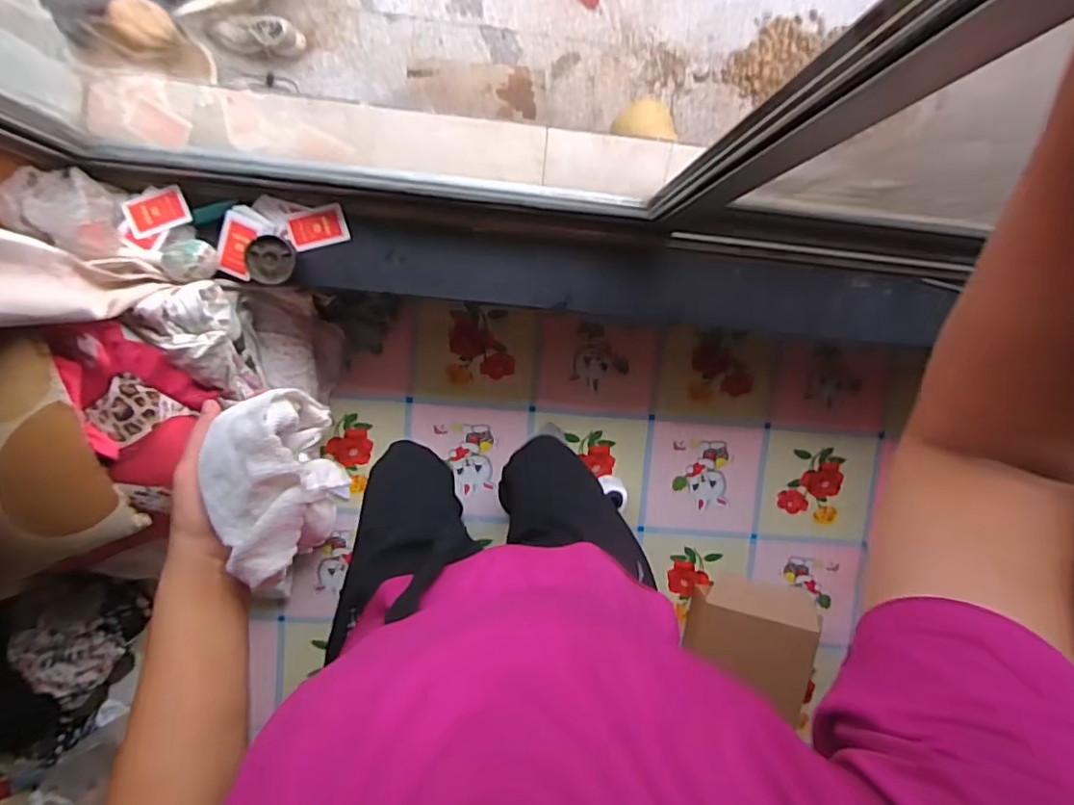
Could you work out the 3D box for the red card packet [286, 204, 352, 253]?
[{"bbox_3d":[-0.374,-0.298,1.002,0.095,0.007,0.060,-17,113,-3],"label":"red card packet"}]

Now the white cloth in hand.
[{"bbox_3d":[-0.184,0.060,0.409,0.078,0.068,0.126,-17,98,-1],"label":"white cloth in hand"}]

